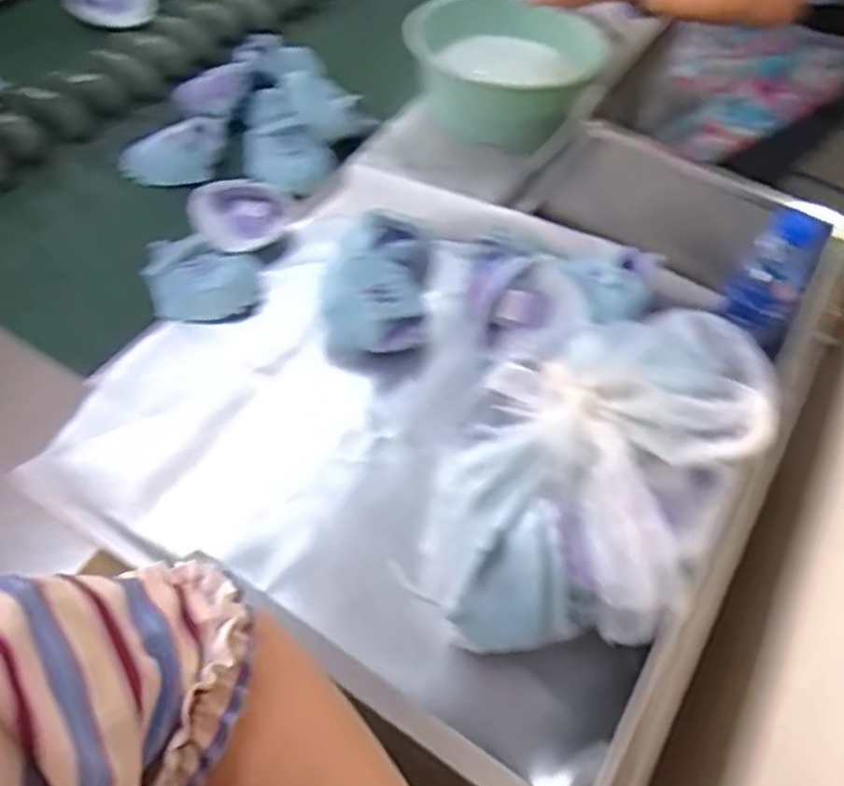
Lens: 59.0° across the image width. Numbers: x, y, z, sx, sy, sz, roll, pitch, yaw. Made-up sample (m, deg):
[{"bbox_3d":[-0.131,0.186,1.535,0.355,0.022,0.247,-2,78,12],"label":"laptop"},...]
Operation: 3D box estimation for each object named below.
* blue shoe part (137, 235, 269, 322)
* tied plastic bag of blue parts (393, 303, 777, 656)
[{"bbox_3d":[-0.275,-0.146,0.934,0.142,0.040,0.113,3,52,-2],"label":"blue shoe part"},{"bbox_3d":[0.147,0.074,0.686,0.219,0.182,0.332,27,55,16],"label":"tied plastic bag of blue parts"}]

